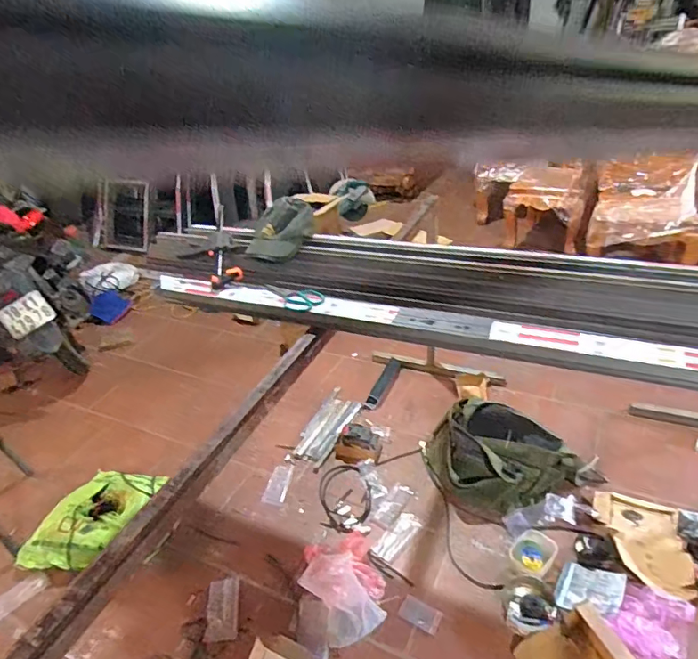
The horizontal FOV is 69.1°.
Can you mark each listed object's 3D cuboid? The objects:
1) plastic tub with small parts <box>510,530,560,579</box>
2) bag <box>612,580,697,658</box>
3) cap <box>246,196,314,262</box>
[{"bbox_3d":[0.565,0.697,1.564,0.119,0.033,0.145,21,52,38],"label":"plastic tub with small parts"},{"bbox_3d":[0.825,0.800,1.381,0.173,0.043,0.230,19,39,34],"label":"bag"},{"bbox_3d":[-0.200,-0.288,1.476,0.178,0.125,0.162,-1,32,7],"label":"cap"}]

